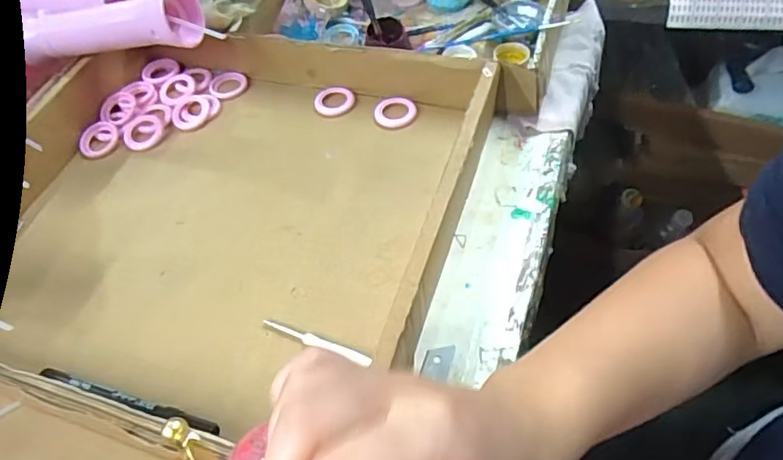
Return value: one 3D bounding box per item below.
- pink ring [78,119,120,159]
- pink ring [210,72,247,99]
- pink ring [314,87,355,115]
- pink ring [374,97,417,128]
[{"bbox_3d":[-0.272,-0.086,0.511,0.037,0.005,0.043,-32,58,-17],"label":"pink ring"},{"bbox_3d":[-0.161,-0.144,0.540,0.037,0.006,0.037,-3,54,4],"label":"pink ring"},{"bbox_3d":[-0.053,-0.120,0.512,0.037,0.007,0.033,23,59,20],"label":"pink ring"},{"bbox_3d":[0.003,-0.106,0.494,0.038,0.009,0.033,-9,54,-1],"label":"pink ring"}]

